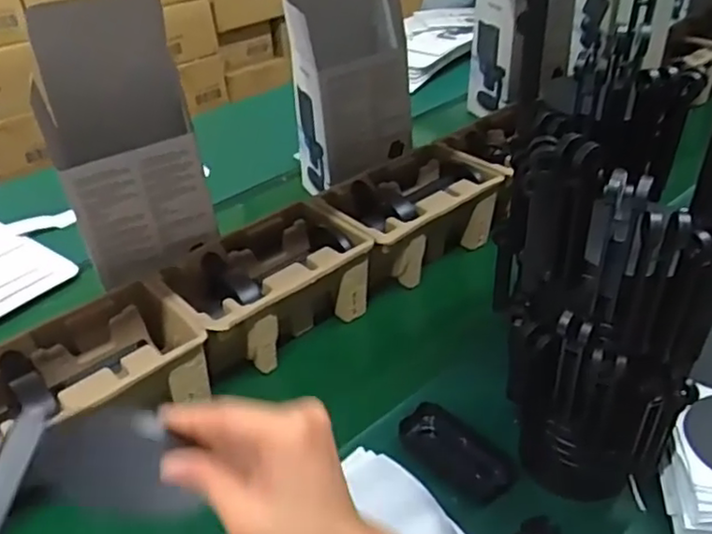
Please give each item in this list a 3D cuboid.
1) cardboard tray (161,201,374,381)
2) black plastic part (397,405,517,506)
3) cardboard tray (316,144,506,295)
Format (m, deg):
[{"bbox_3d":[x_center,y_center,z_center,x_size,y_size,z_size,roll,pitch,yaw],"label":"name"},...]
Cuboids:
[{"bbox_3d":[-0.105,0.027,0.759,0.226,0.099,0.142,-28,43,-33],"label":"cardboard tray"},{"bbox_3d":[0.095,0.170,0.608,0.053,0.019,0.111,-30,44,-35],"label":"black plastic part"},{"bbox_3d":[0.069,-0.062,0.866,0.225,0.103,0.137,-27,42,-32],"label":"cardboard tray"}]

